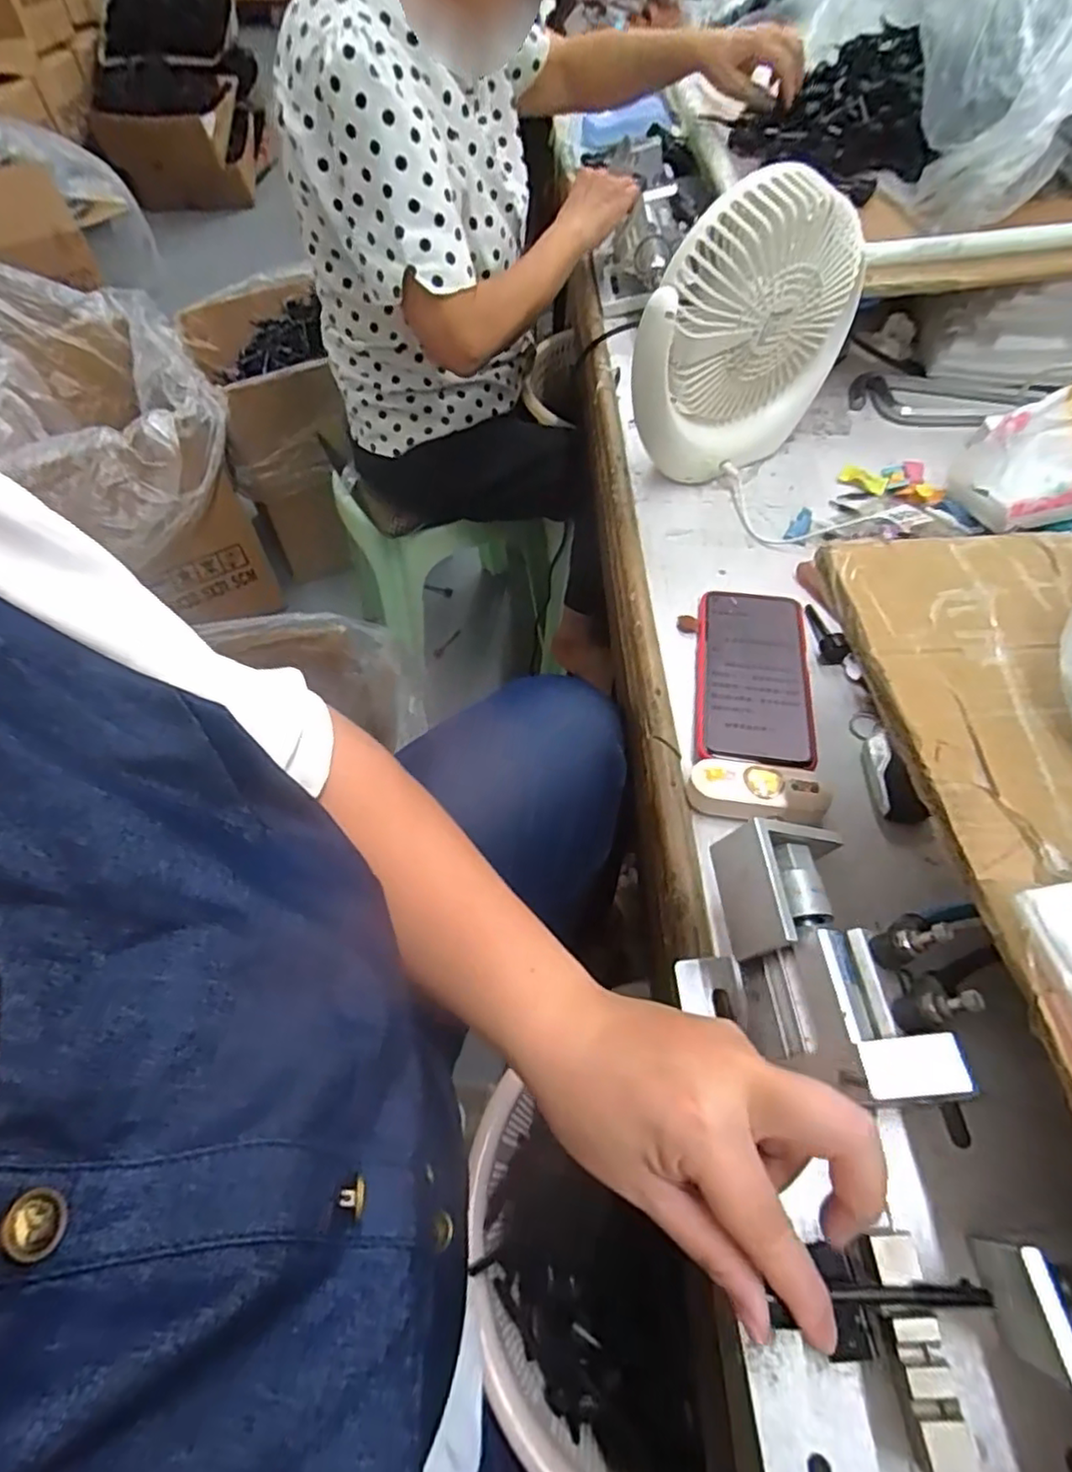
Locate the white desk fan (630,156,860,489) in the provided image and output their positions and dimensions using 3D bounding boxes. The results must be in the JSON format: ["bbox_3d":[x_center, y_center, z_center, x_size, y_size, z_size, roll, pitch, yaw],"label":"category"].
[{"bbox_3d":[0.165,-0.335,0.548,0.193,0.214,0.094,-16,58,-9],"label":"white desk fan"}]

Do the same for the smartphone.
[{"bbox_3d":[0.157,-0.044,0.481,0.077,0.016,0.160,7,57,6],"label":"smartphone"}]

